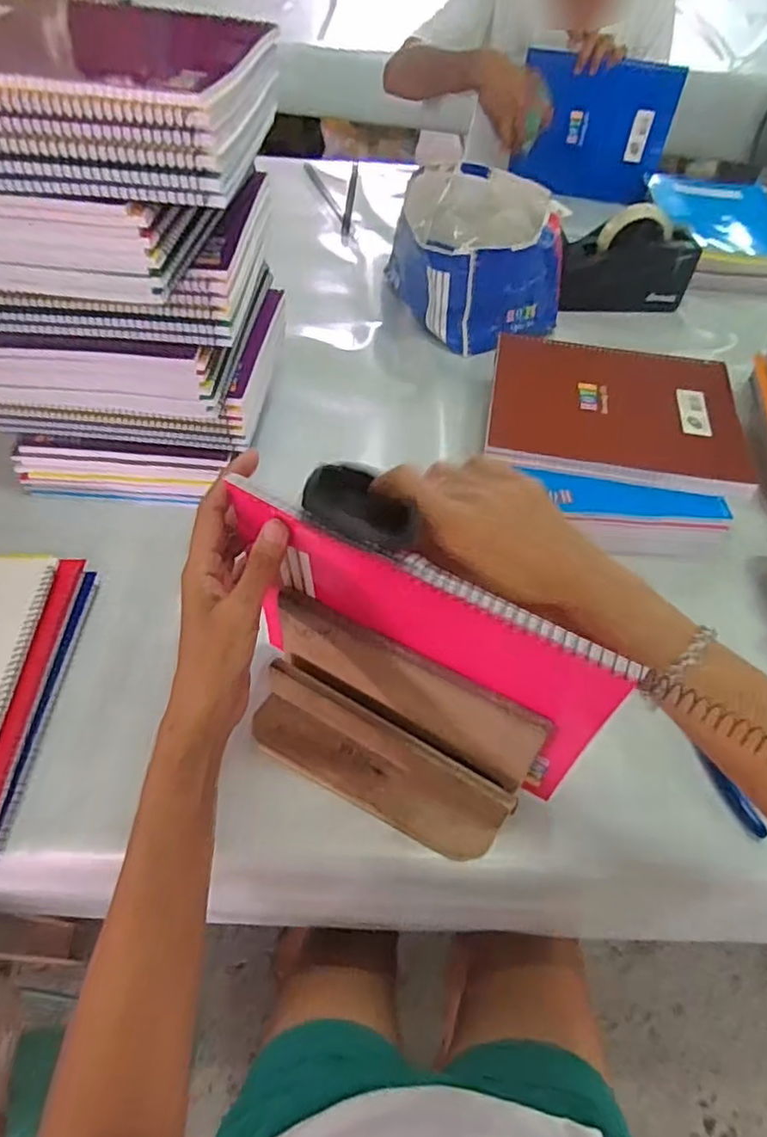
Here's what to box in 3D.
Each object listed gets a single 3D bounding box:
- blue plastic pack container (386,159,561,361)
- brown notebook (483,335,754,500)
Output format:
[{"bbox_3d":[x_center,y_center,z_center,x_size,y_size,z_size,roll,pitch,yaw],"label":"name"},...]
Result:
[{"bbox_3d":[0.128,-0.421,0.849,0.215,0.128,0.227,-10,53,-10],"label":"blue plastic pack container"},{"bbox_3d":[0.238,-0.164,0.656,0.250,0.029,0.201,8,52,4],"label":"brown notebook"}]

